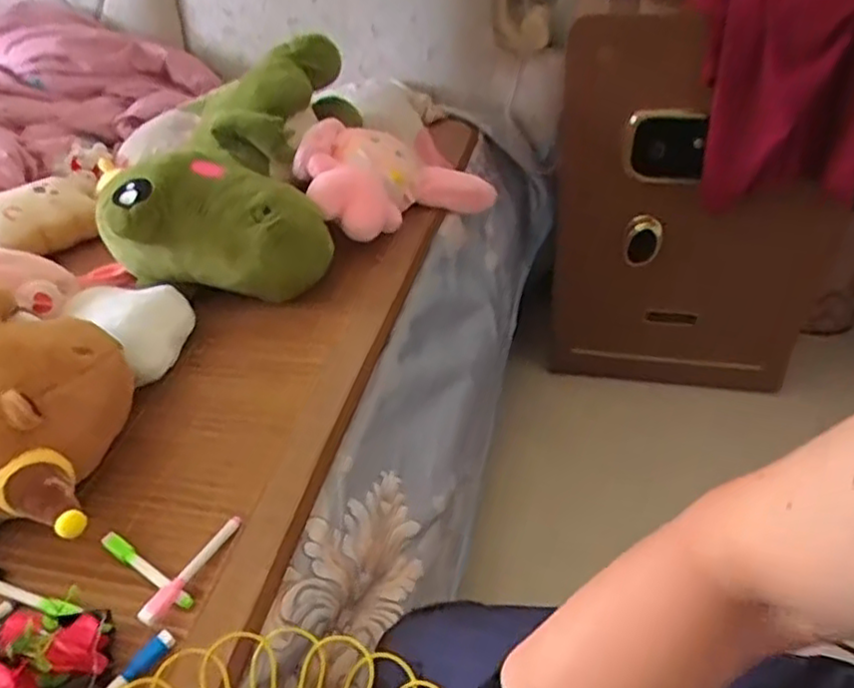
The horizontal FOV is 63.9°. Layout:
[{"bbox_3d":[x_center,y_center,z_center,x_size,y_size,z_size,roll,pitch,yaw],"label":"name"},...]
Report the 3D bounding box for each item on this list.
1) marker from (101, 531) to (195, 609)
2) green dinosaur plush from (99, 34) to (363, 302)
[{"bbox_3d":[-0.240,0.191,0.583,0.109,0.013,0.014,23,47,29],"label":"marker"},{"bbox_3d":[-0.252,-0.246,0.956,0.268,0.208,0.393,1,40,6],"label":"green dinosaur plush"}]

